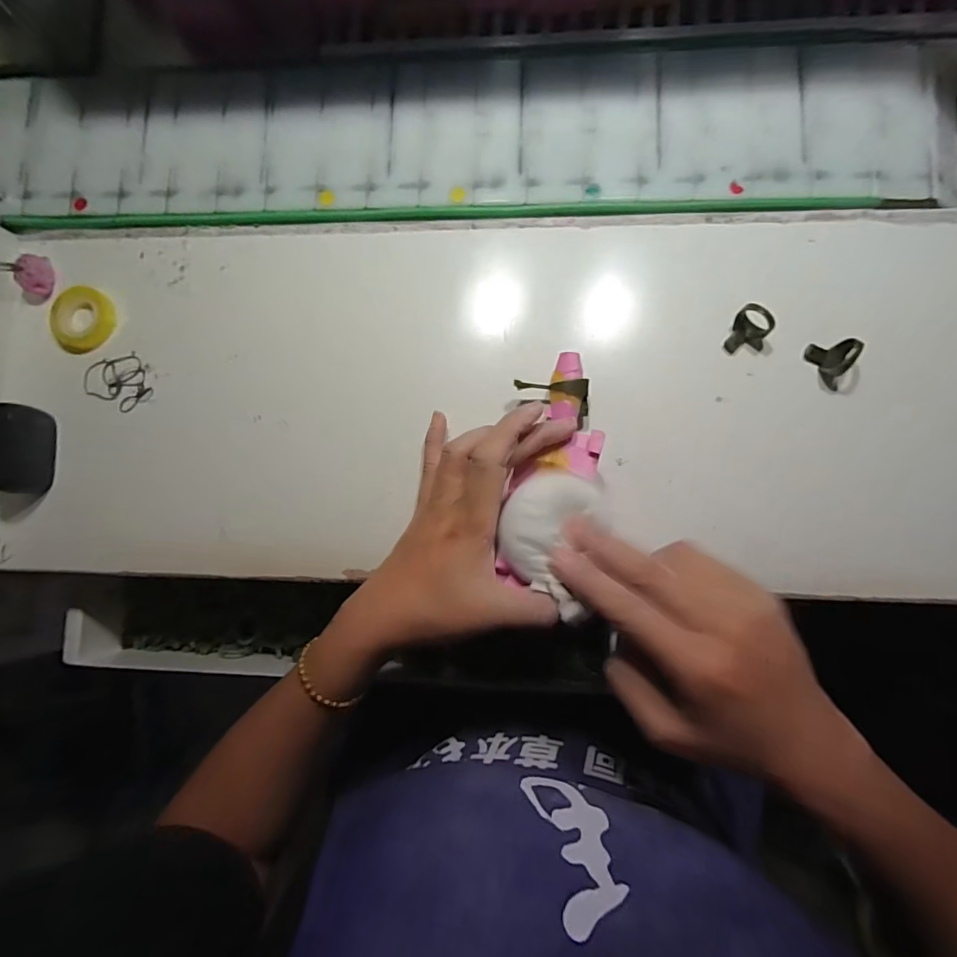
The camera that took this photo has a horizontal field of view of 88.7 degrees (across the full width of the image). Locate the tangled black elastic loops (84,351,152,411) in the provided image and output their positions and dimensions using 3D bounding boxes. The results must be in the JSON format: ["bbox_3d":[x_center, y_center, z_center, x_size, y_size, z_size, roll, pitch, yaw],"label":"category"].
[{"bbox_3d":[-0.269,-0.069,0.365,0.045,0.007,0.042,0,85,4],"label":"tangled black elastic loops"}]

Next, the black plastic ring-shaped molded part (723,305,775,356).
[{"bbox_3d":[0.180,-0.097,0.321,0.023,0.023,0.028,20,87,5],"label":"black plastic ring-shaped molded part"}]

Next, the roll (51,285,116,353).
[{"bbox_3d":[-0.296,-0.119,0.365,0.041,0.010,0.048,33,88,6],"label":"roll"}]

